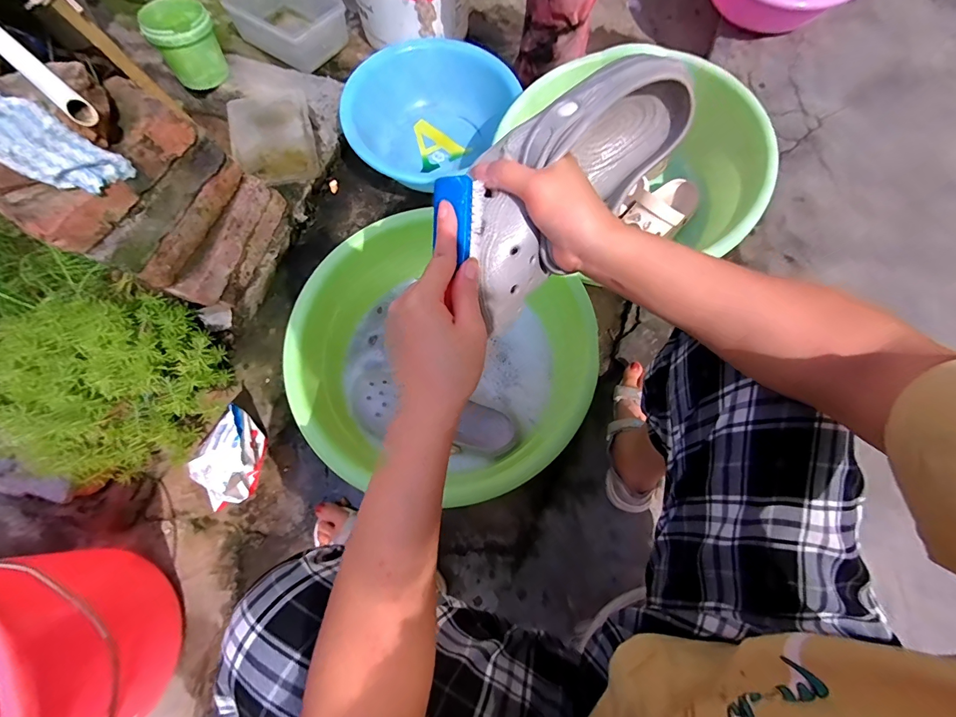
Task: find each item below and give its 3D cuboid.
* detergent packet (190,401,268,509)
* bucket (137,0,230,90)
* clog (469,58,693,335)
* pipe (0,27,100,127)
[{"bbox_3d":[-0.404,0.162,0.666,0.100,0.107,0.142,-6,72,-3],"label":"detergent packet"},{"bbox_3d":[-0.596,-0.649,0.855,0.120,0.109,0.131,0,71,-1],"label":"bucket"},{"bbox_3d":[0.062,-0.139,0.342,0.092,0.090,0.239,41,86,12],"label":"clog"},{"bbox_3d":[-0.537,-0.355,0.475,0.290,0.023,0.024,39,75,11],"label":"pipe"}]

